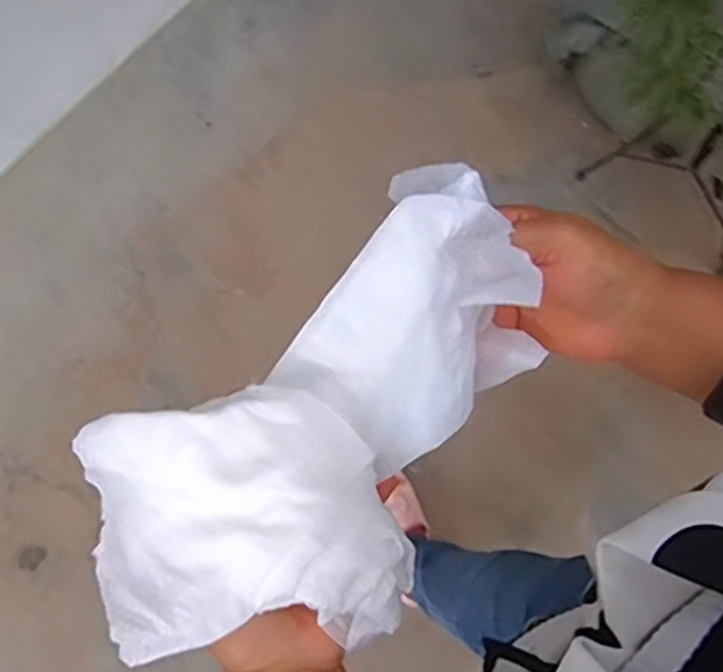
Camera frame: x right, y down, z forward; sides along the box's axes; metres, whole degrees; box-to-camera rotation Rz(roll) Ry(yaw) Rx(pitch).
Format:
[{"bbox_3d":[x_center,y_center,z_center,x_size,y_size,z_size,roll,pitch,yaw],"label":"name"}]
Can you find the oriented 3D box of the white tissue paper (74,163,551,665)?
[{"bbox_3d":[-0.020,0.040,0.373,0.166,0.093,0.265,41,80,14],"label":"white tissue paper"}]

